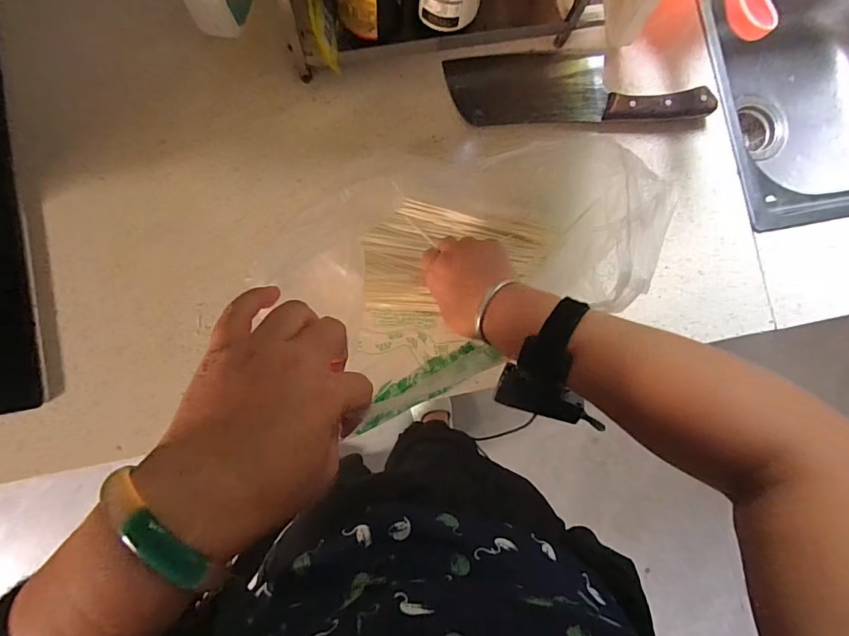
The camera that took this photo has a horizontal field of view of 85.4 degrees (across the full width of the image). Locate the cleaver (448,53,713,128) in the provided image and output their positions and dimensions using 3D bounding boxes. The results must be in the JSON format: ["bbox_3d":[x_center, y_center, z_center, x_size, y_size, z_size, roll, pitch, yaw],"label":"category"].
[{"bbox_3d":[0.173,-0.262,0.516,0.289,0.026,0.082,-2,86,-5],"label":"cleaver"}]

